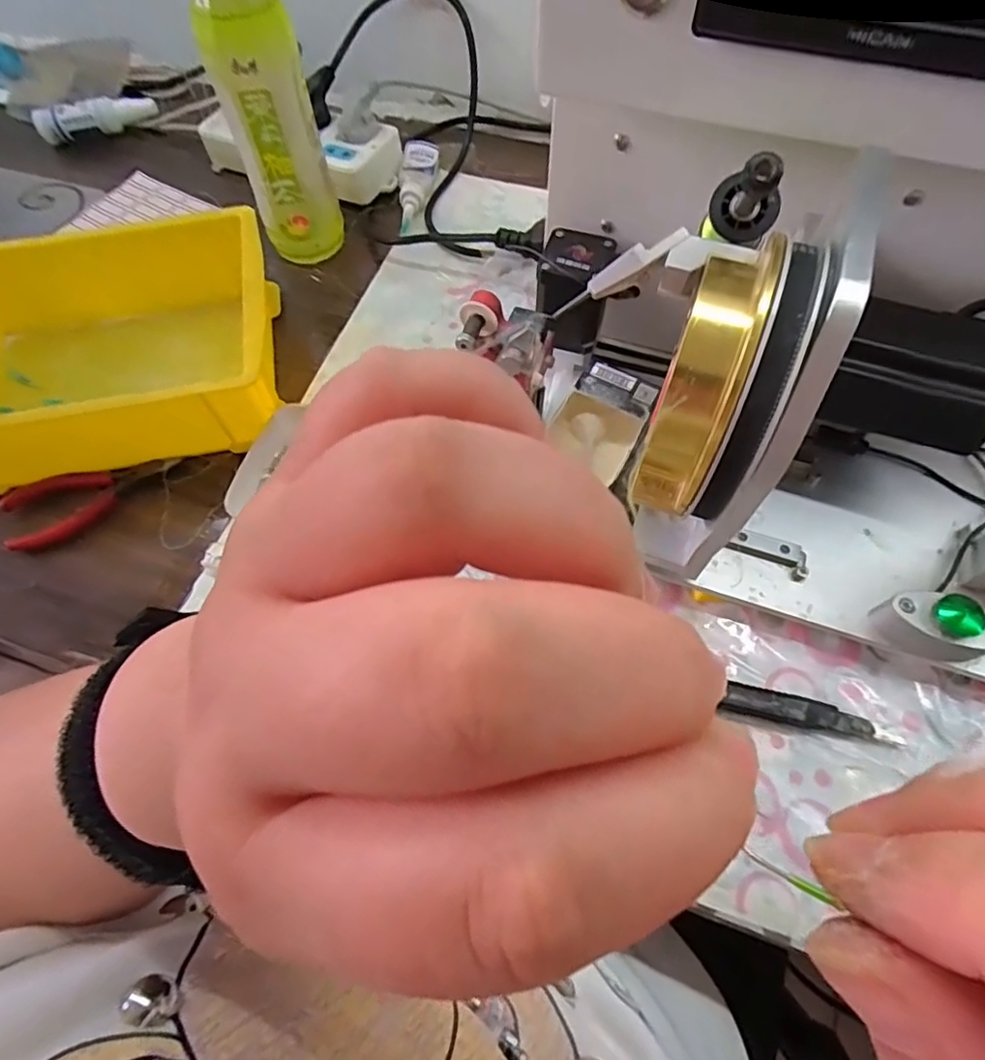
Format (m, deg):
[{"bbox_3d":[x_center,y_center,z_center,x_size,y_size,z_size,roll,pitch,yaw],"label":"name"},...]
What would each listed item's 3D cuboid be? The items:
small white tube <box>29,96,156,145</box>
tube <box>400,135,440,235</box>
[{"bbox_3d":[-0.410,-0.429,0.610,0.114,0.028,0.034,-24,64,-11],"label":"small white tube"},{"bbox_3d":[-0.069,-0.323,0.548,0.028,0.021,0.117,2,62,3],"label":"tube"}]

